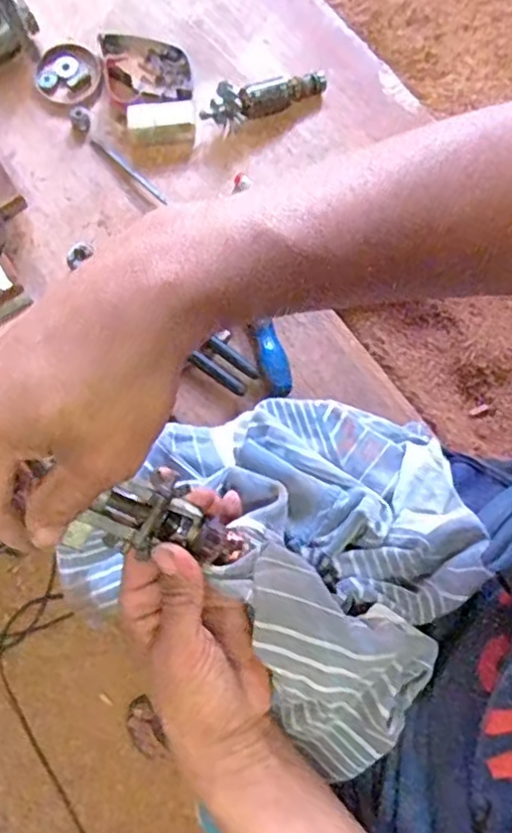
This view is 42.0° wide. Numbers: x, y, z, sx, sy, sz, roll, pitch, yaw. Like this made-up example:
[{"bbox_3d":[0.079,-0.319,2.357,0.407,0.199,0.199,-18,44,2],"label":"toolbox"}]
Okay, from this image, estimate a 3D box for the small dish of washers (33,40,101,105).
[{"bbox_3d":[-0.202,-0.376,0.728,0.071,0.013,0.081,12,79,4],"label":"small dish of washers"}]

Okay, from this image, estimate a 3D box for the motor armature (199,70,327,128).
[{"bbox_3d":[0.010,-0.338,0.703,0.137,0.032,0.036,-21,78,-3],"label":"motor armature"}]

